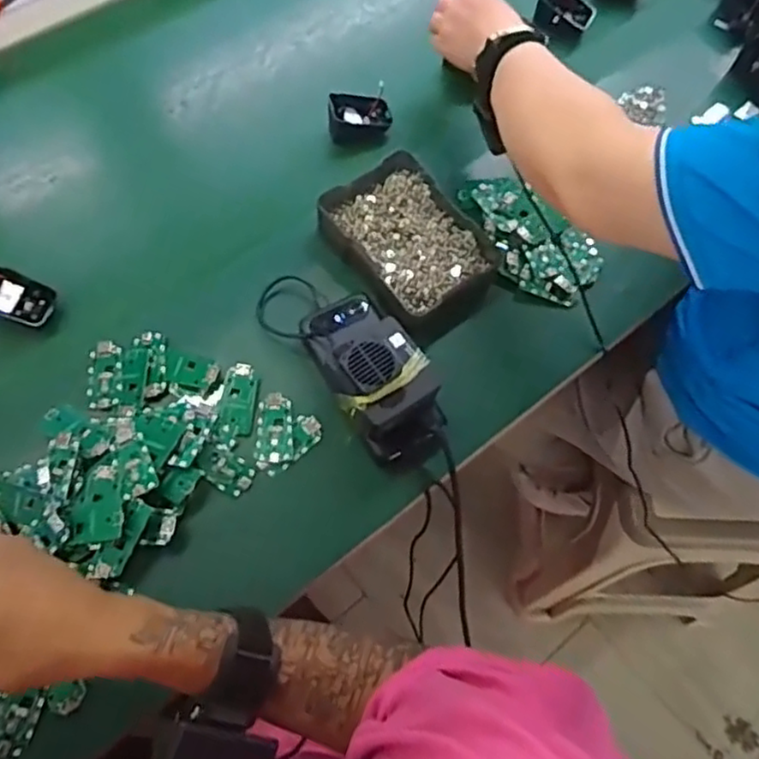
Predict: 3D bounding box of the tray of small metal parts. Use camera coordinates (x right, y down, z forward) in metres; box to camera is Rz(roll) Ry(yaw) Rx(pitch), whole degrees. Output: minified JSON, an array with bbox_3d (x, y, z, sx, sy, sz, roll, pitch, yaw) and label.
[{"bbox_3d":[0.029,-0.130,0.658,0.130,0.043,0.171,-39,73,-16],"label":"tray of small metal parts"}]

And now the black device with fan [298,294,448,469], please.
[{"bbox_3d":[-0.007,-0.009,0.582,0.079,0.078,0.169,-28,71,-13],"label":"black device with fan"}]

